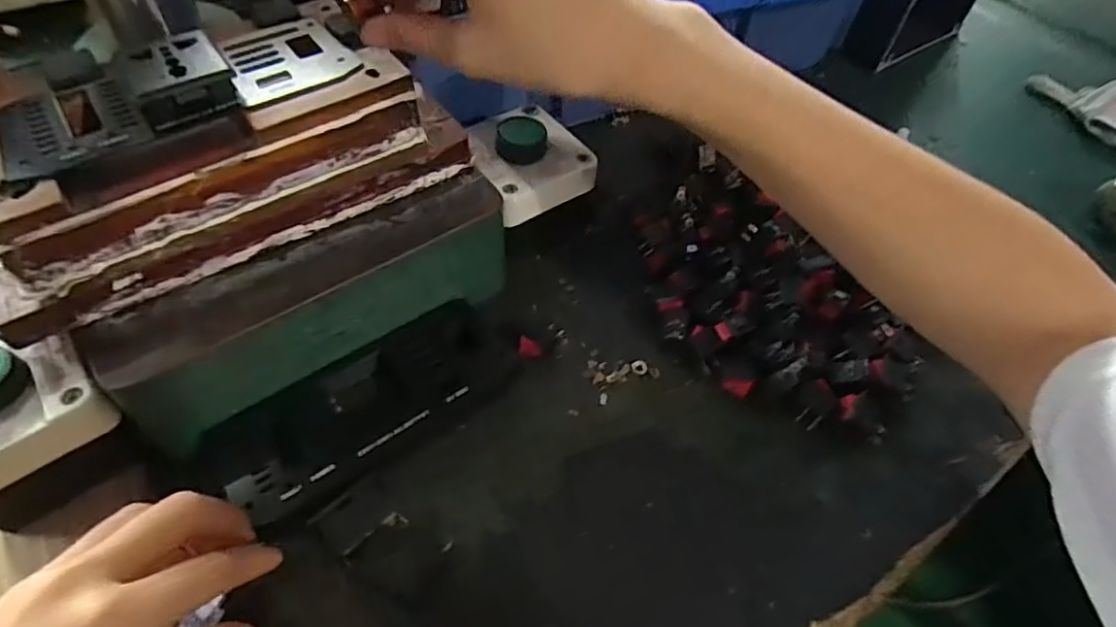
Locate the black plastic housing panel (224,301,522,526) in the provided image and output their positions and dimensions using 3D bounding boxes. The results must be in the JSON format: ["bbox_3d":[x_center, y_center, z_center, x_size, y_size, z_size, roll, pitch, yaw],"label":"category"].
[{"bbox_3d":[-0.087,0.044,0.306,0.143,0.011,0.054,-36,65,-28],"label":"black plastic housing panel"}]

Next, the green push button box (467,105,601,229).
[{"bbox_3d":[-0.018,-0.091,0.356,0.063,0.032,0.061,-28,62,-22],"label":"green push button box"}]

